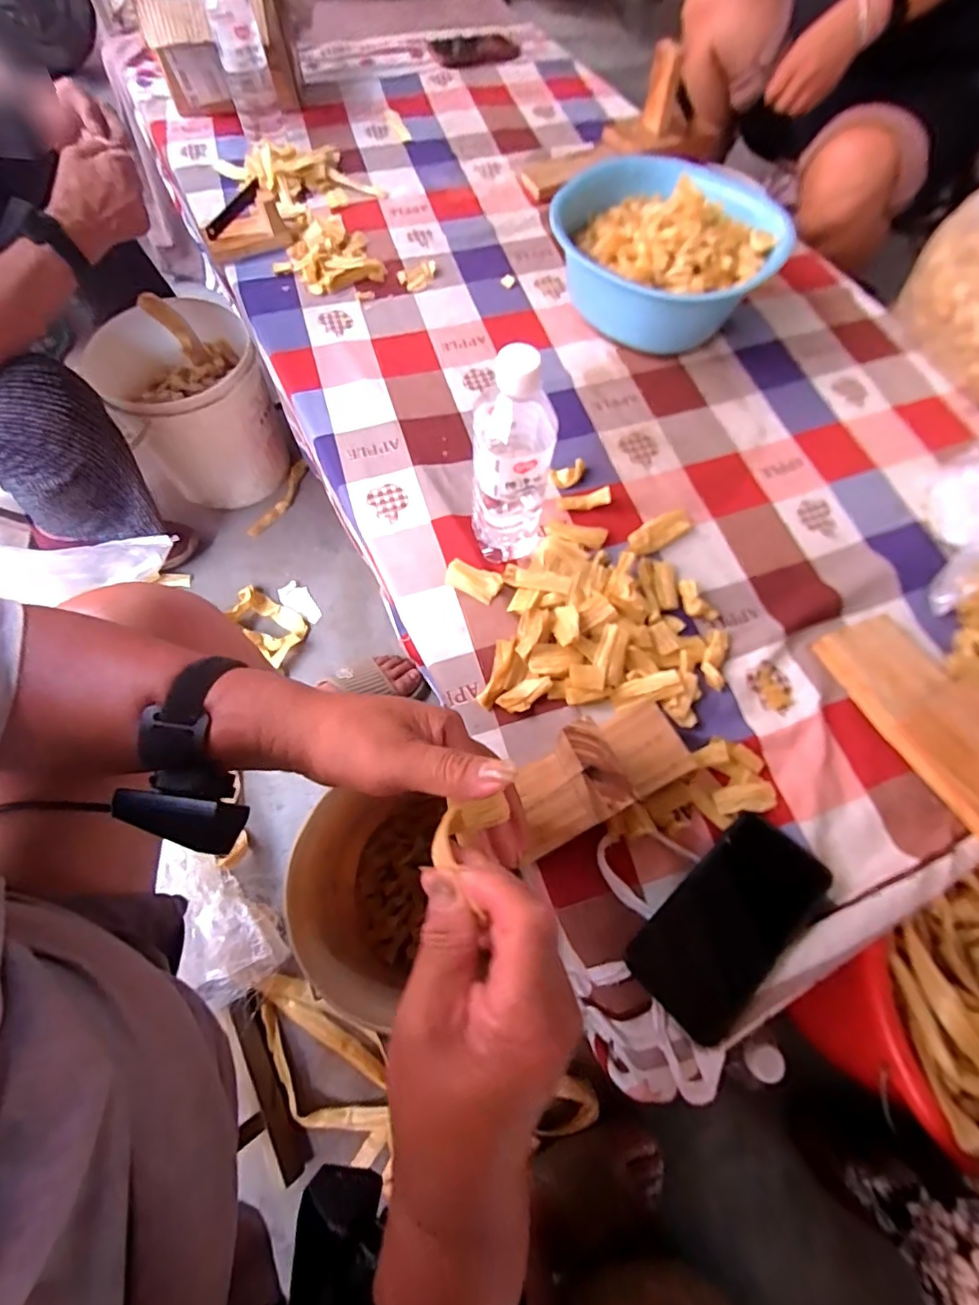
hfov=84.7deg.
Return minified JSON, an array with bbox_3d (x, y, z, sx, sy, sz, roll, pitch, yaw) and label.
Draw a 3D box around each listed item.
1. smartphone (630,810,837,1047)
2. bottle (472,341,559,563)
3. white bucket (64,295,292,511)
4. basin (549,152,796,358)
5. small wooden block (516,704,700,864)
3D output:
[{"bbox_3d":[0.182,0.201,0.405,0.160,0.009,0.078,-41,57,-14],"label":"smartphone"},{"bbox_3d":[0.020,-0.166,0.470,0.069,0.207,0.073,5,67,1],"label":"bottle"},{"bbox_3d":[-0.529,-0.444,0.994,0.253,0.255,0.275,-30,71,-15],"label":"white bucket"},{"bbox_3d":[0.215,-0.484,0.671,0.256,0.110,0.256,0,67,-1],"label":"basin"},{"bbox_3d":[0.088,0.091,0.416,0.148,0.102,0.064,-25,70,-11],"label":"small wooden block"}]

